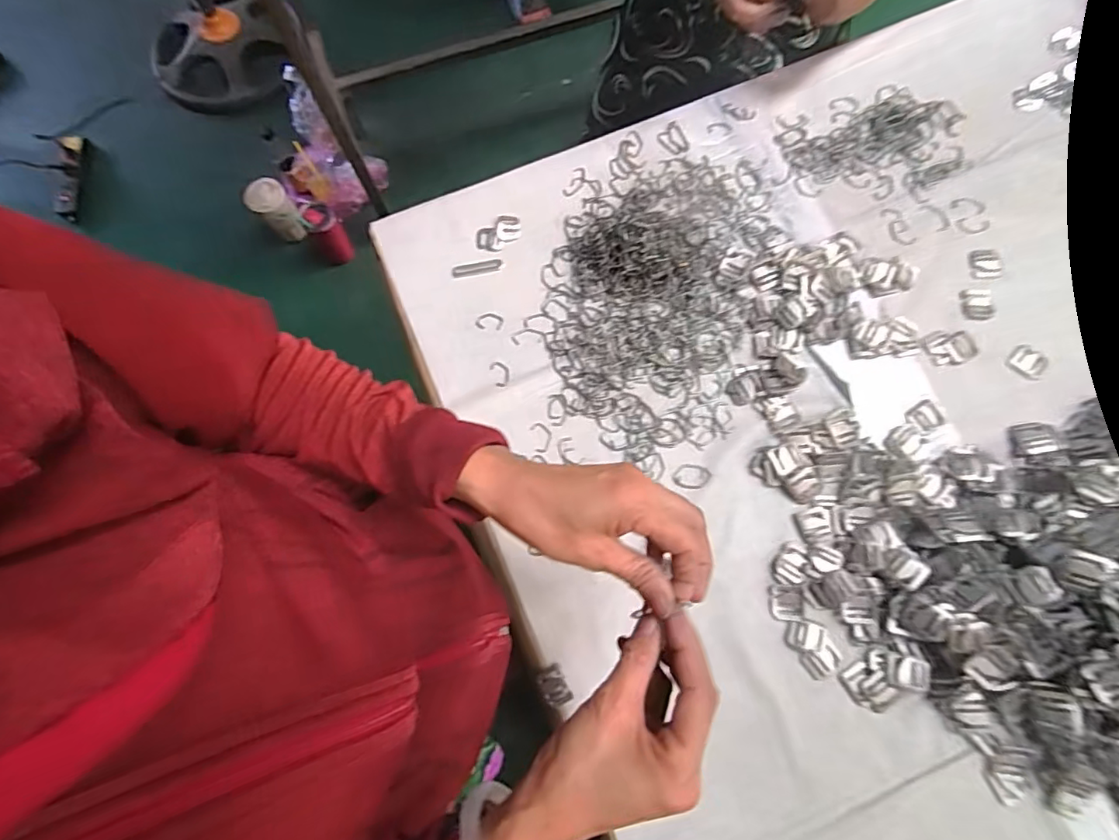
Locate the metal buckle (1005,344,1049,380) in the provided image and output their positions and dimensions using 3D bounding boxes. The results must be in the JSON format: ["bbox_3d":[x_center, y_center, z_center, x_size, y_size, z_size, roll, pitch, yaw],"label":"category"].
[{"bbox_3d":[0.514,-0.063,0.600,0.036,0.007,0.032,41,79,11],"label":"metal buckle"}]

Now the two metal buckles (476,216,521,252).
[{"bbox_3d":[-0.071,-0.222,0.652,0.058,0.004,0.033,-34,76,-9],"label":"two metal buckles"}]

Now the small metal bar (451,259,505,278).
[{"bbox_3d":[-0.095,-0.179,0.644,0.061,0.004,0.016,-11,74,-2],"label":"small metal bar"}]

